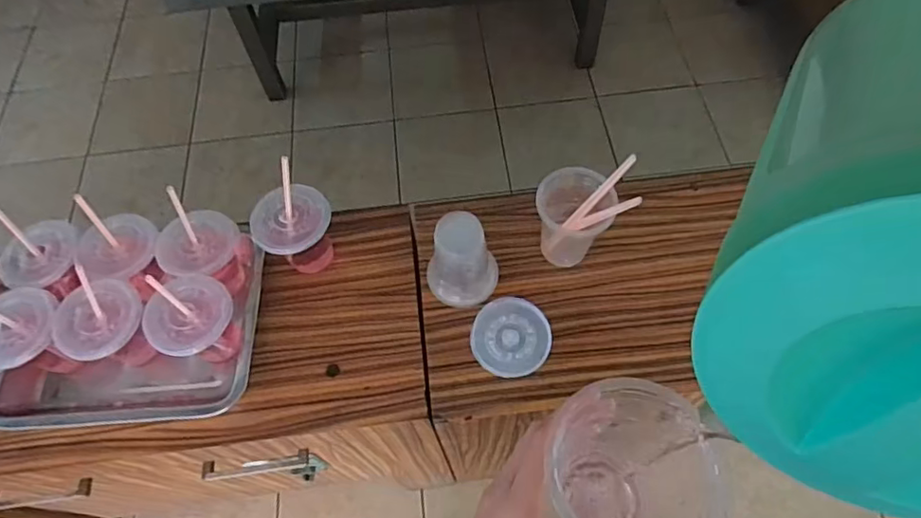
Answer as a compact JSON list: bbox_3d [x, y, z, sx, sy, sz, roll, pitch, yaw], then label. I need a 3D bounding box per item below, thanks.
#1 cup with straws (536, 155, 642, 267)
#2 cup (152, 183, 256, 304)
[{"bbox_3d":[0.144,-0.062,0.669,0.093,0.140,0.075,-31,65,-13],"label":"cup with straws"},{"bbox_3d":[-0.312,-0.018,0.661,0.085,0.154,0.082,-1,62,2],"label":"cup"}]

